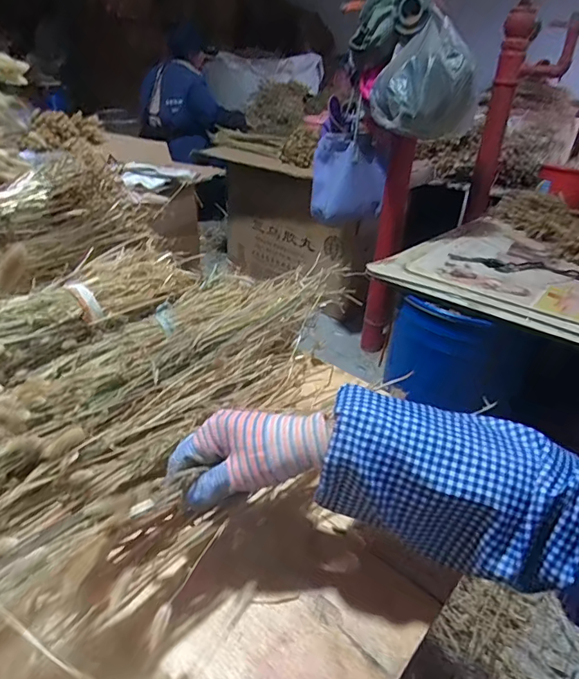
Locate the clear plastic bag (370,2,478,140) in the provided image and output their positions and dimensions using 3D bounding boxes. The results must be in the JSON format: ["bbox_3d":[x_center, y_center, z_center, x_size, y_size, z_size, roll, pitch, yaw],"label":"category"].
[{"bbox_3d":[0.369,-0.692,1.304,0.271,0.257,0.274,12,32,12],"label":"clear plastic bag"}]

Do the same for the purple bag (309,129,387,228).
[{"bbox_3d":[0.193,-0.518,1.598,0.238,0.282,0.127,-1,31,-8],"label":"purple bag"}]

